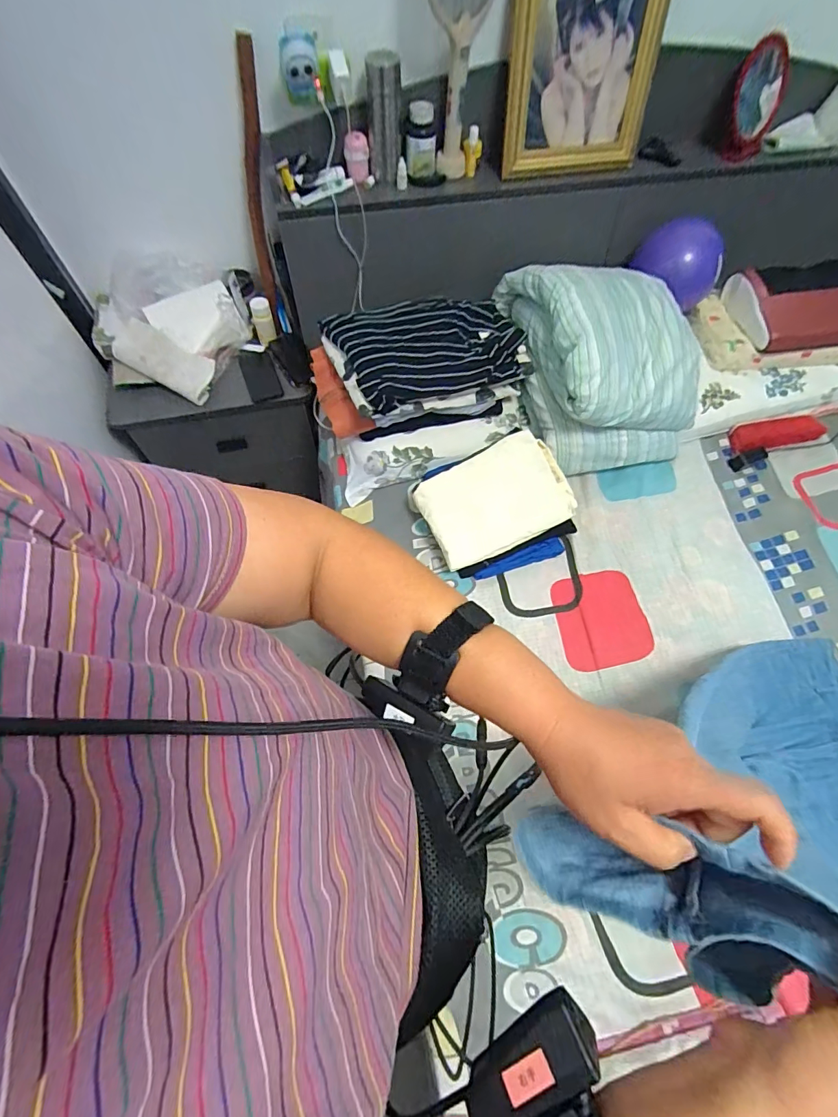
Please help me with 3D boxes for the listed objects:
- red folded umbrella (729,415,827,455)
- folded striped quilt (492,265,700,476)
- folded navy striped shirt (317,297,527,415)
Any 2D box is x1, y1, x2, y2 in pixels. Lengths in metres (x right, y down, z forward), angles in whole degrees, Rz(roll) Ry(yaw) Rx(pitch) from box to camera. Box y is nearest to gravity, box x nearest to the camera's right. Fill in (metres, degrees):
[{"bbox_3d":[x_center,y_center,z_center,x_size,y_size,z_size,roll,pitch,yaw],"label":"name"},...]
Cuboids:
[{"bbox_3d":[0.919,-0.323,1.167,0.271,0.026,0.074,-13,65,-8],"label":"red folded umbrella"},{"bbox_3d":[0.420,-0.458,1.045,0.387,0.260,0.424,-9,65,-6],"label":"folded striped quilt"},{"bbox_3d":[0.024,-0.460,0.971,0.375,0.073,0.252,-24,67,-13],"label":"folded navy striped shirt"}]

